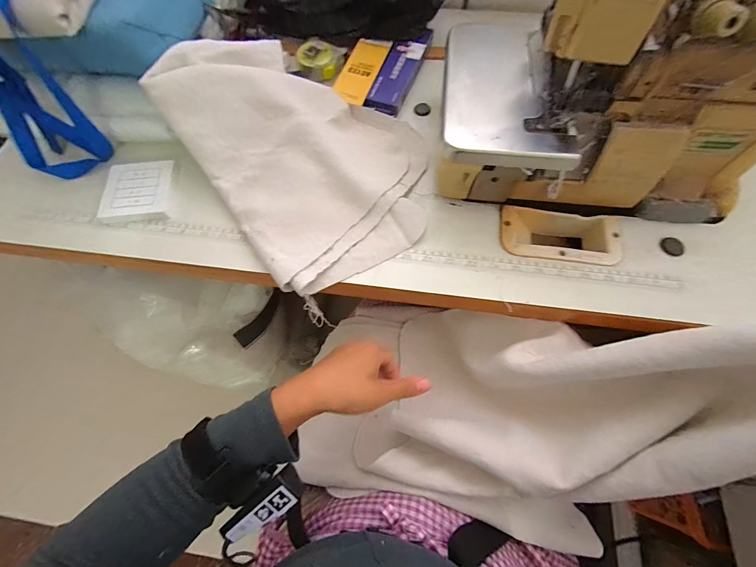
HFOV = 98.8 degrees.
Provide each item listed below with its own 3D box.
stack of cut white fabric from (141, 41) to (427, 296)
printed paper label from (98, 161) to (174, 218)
[{"bbox_3d":[-0.083,-0.172,0.395,0.249,0.096,0.321,-35,71,-12],"label":"stack of cut white fabric"},{"bbox_3d":[-0.314,-0.123,0.424,0.081,0.015,0.079,-6,67,-1],"label":"printed paper label"}]

